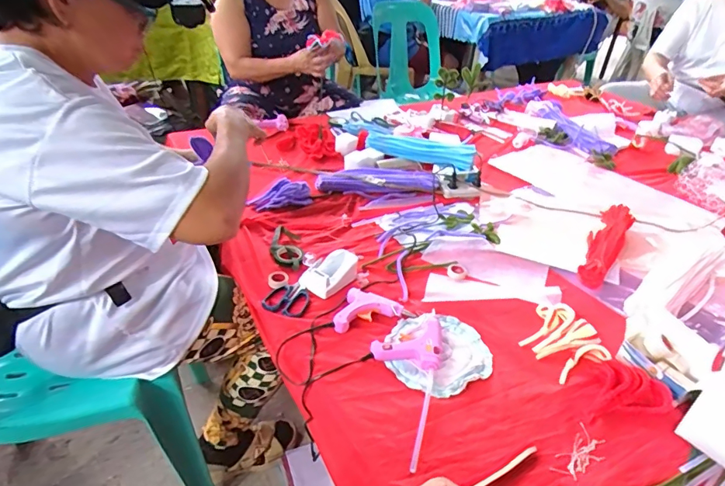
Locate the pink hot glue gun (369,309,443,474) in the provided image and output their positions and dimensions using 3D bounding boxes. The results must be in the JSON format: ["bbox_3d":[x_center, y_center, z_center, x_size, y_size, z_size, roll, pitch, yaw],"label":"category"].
[{"bbox_3d":[0.061,0.187,0.693,0.108,0.027,0.269,14,36,14],"label":"pink hot glue gun"}]

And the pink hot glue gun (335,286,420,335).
[{"bbox_3d":[0.023,0.120,0.789,0.123,0.022,0.108,11,35,9],"label":"pink hot glue gun"}]

